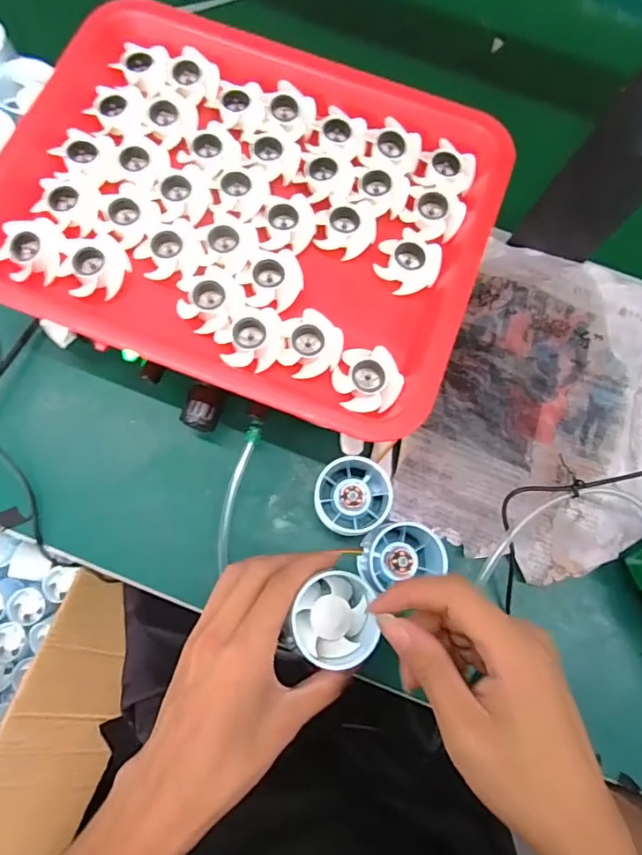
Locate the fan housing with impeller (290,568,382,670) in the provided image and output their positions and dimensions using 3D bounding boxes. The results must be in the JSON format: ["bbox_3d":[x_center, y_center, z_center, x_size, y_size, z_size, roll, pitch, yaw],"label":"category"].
[{"bbox_3d":[0.008,0.110,0.297,0.046,0.027,0.051,-15,82,-4],"label":"fan housing with impeller"}]

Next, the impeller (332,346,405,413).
[{"bbox_3d":[0.030,-0.031,0.333,0.043,0.013,0.042,1,75,-3],"label":"impeller"}]

